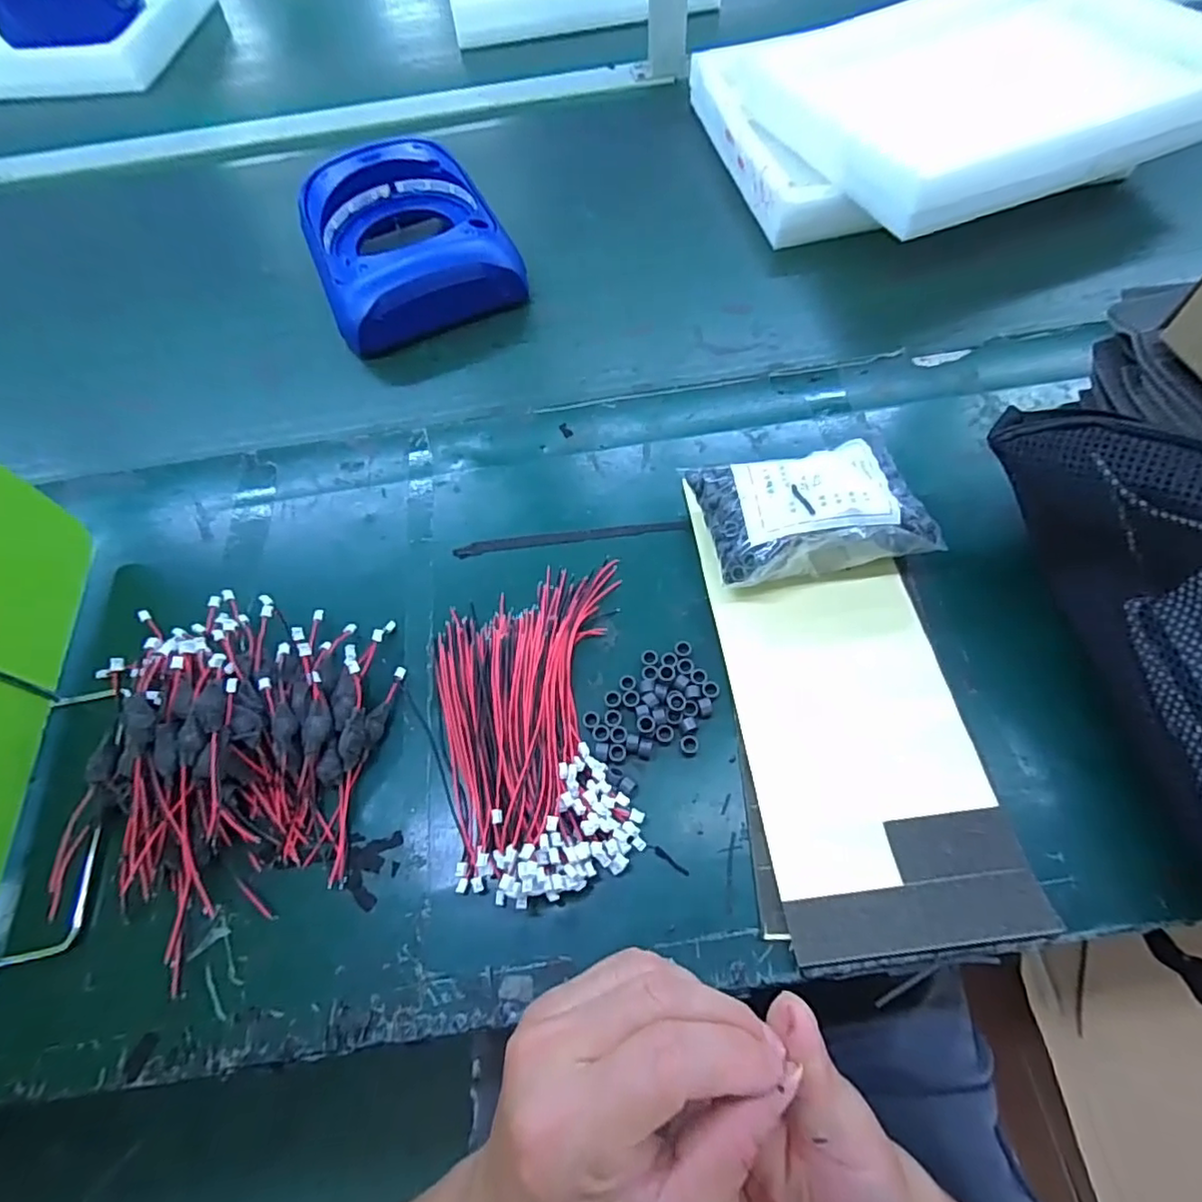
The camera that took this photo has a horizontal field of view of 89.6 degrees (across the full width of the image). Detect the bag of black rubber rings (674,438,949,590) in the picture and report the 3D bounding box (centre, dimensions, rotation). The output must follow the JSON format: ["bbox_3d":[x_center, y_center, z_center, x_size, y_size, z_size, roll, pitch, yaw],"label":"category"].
[{"bbox_3d":[0.131,-0.057,0.388,0.129,0.060,0.090,-11,63,-2],"label":"bag of black rubber rings"}]

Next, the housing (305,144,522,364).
[{"bbox_3d":[-0.186,-0.339,0.565,0.164,0.054,0.237,-25,65,-9],"label":"housing"}]

